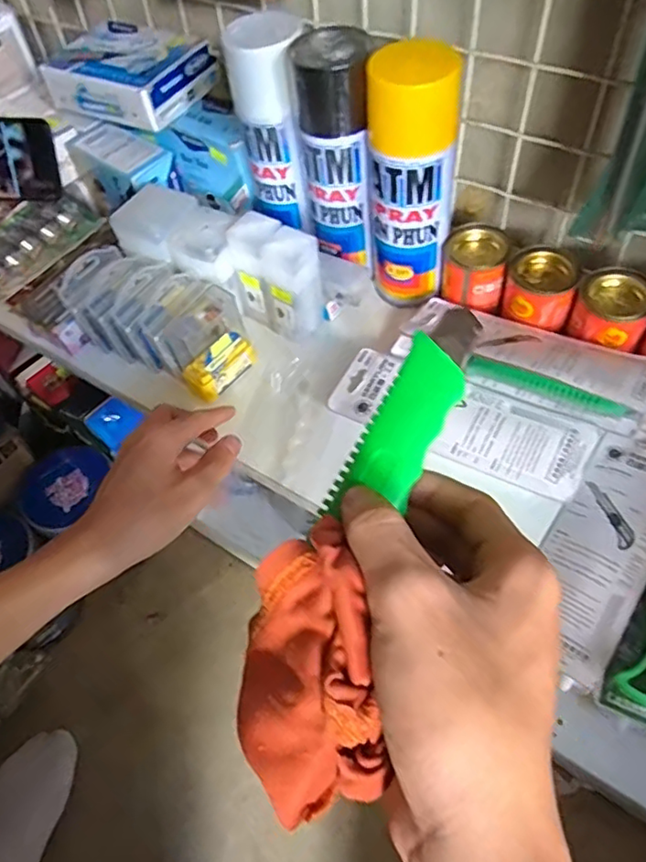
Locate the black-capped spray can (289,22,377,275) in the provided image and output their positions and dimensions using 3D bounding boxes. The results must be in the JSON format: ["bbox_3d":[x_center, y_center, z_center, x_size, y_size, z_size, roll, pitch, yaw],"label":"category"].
[{"bbox_3d":[0.012,-0.226,0.496,0.061,0.167,0.062,-3,53,4],"label":"black-capped spray can"}]

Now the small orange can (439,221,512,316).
[{"bbox_3d":[0.129,-0.139,0.516,0.053,0.051,0.055,9,55,13],"label":"small orange can"}]

